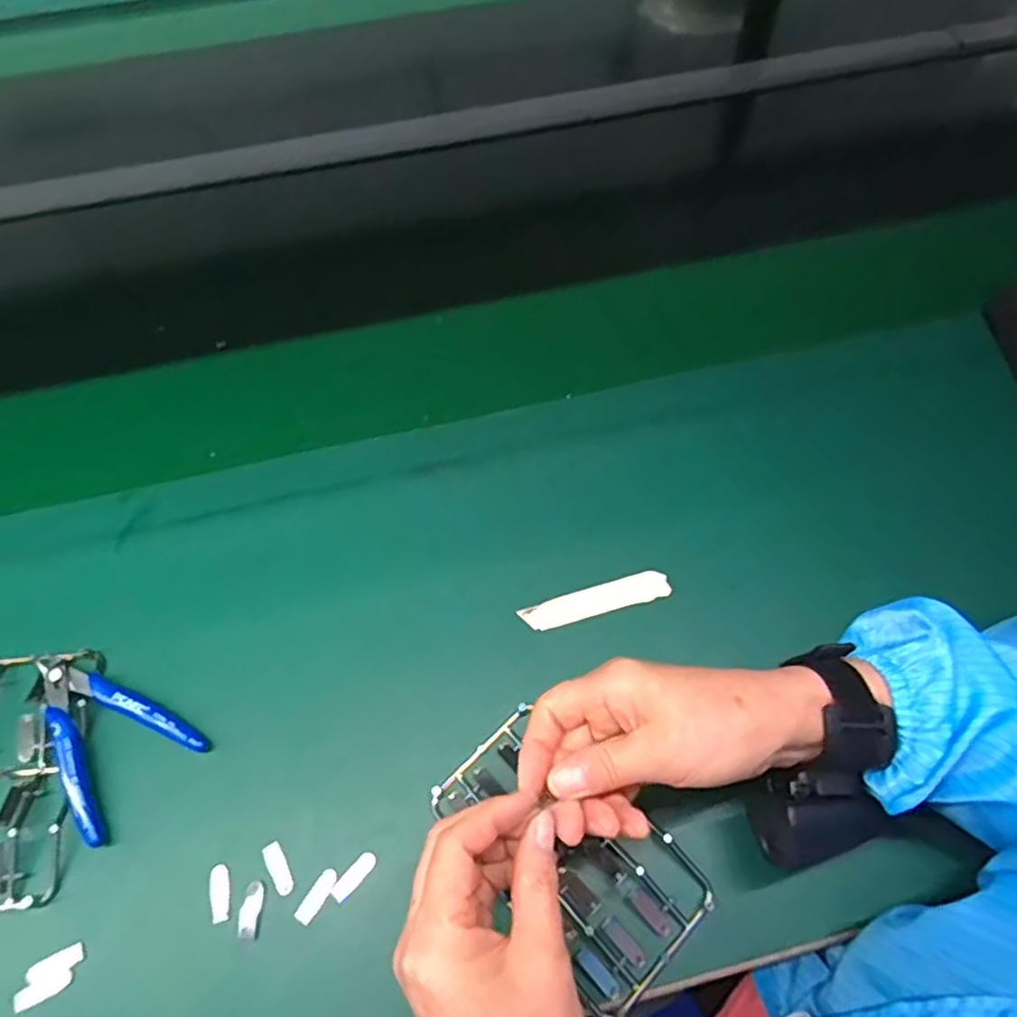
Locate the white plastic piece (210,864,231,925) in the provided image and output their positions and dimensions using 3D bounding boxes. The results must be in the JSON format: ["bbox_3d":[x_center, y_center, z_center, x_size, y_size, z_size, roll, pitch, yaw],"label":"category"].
[{"bbox_3d":[-0.162,0.215,0.366,0.011,0.004,0.028,-11,59,-5],"label":"white plastic piece"}]

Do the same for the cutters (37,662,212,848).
[{"bbox_3d":[-0.253,0.136,0.404,0.110,0.017,0.077,38,68,20],"label":"cutters"}]

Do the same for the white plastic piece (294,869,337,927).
[{"bbox_3d":[-0.106,0.215,0.363,0.010,0.004,0.028,28,65,16],"label":"white plastic piece"}]

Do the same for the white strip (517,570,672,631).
[{"bbox_3d":[0.060,0.063,0.445,0.101,0.007,0.020,-14,61,-6],"label":"white strip"}]

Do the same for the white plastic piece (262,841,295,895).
[{"bbox_3d":[-0.131,0.205,0.372,0.010,0.004,0.028,-30,64,-14],"label":"white plastic piece"}]

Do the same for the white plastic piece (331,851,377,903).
[{"bbox_3d":[-0.087,0.206,0.367,0.010,0.004,0.028,37,68,20],"label":"white plastic piece"}]

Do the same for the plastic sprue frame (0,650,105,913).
[{"bbox_3d":[-0.307,0.158,0.394,0.092,0.016,0.147,-3,60,0],"label":"plastic sprue frame"}]

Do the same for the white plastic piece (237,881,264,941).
[{"bbox_3d":[-0.143,0.221,0.360,0.011,0.004,0.027,-3,59,0],"label":"white plastic piece"}]

